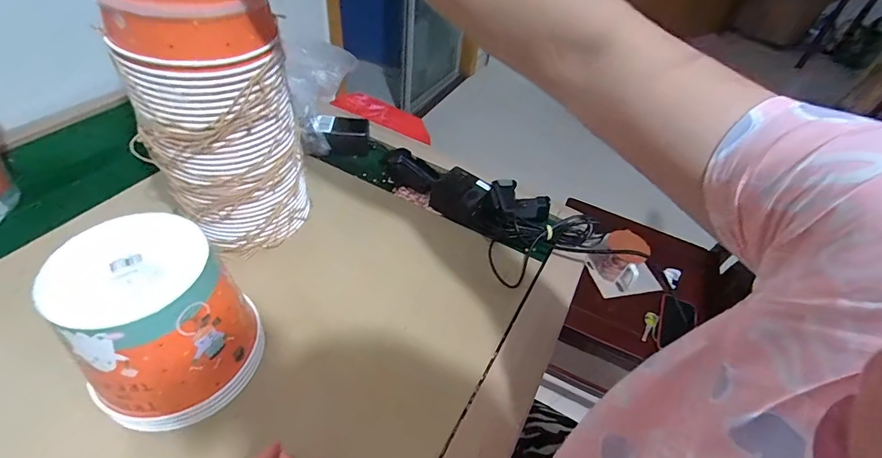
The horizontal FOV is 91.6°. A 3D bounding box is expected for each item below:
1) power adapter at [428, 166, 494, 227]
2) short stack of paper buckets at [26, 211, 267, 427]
[{"bbox_3d":[0.036,-0.053,0.695,0.093,0.048,0.071,30,49,21],"label":"power adapter"},{"bbox_3d":[-0.272,0.090,0.425,0.150,0.154,0.145,36,52,26],"label":"short stack of paper buckets"}]

